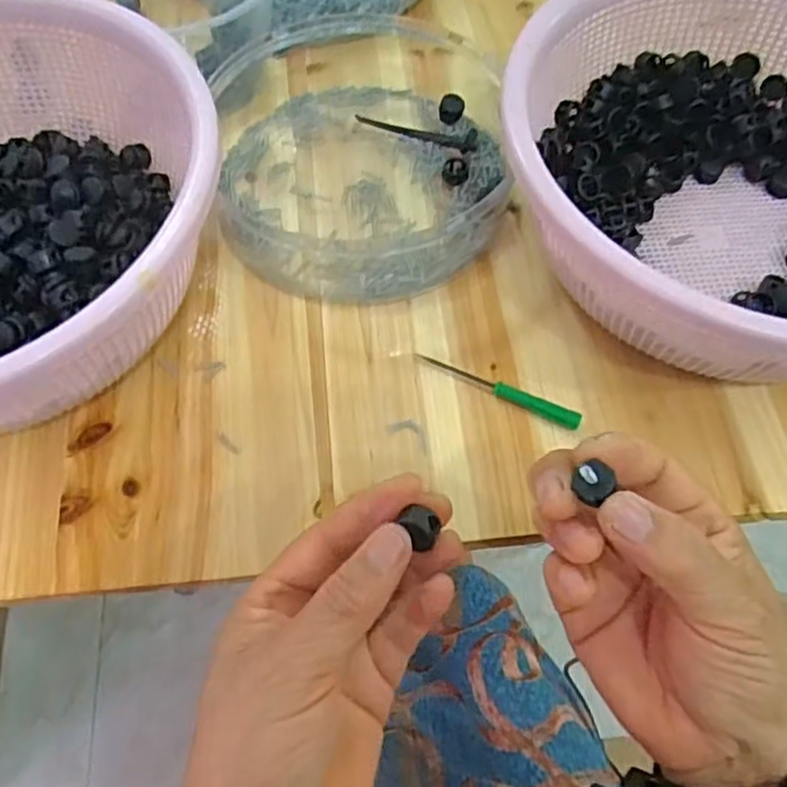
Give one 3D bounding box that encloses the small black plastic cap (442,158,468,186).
[{"bbox_3d":[0.041,-0.148,0.472,0.017,0.010,0.020,-2,61,-1],"label":"small black plastic cap"}]

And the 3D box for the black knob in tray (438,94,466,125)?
[{"bbox_3d":[0.041,-0.199,0.499,0.018,0.015,0.018,6,61,3],"label":"black knob in tray"}]

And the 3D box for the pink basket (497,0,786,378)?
[{"bbox_3d":[0.194,-0.110,0.399,0.269,0.111,0.252,0,61,0],"label":"pink basket"}]

